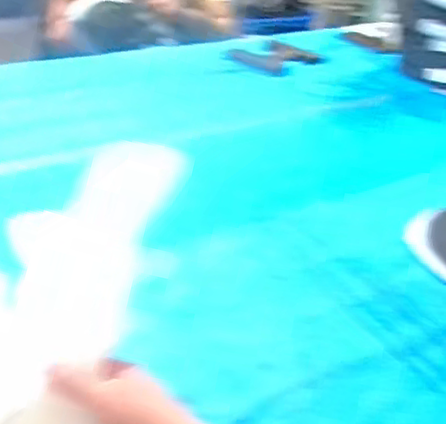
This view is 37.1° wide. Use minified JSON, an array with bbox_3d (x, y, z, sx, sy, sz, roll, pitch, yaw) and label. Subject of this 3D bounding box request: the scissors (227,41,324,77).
[{"bbox_3d":[0.124,-0.374,1.611,0.168,0.009,0.192,30,40,35],"label":"scissors"}]

